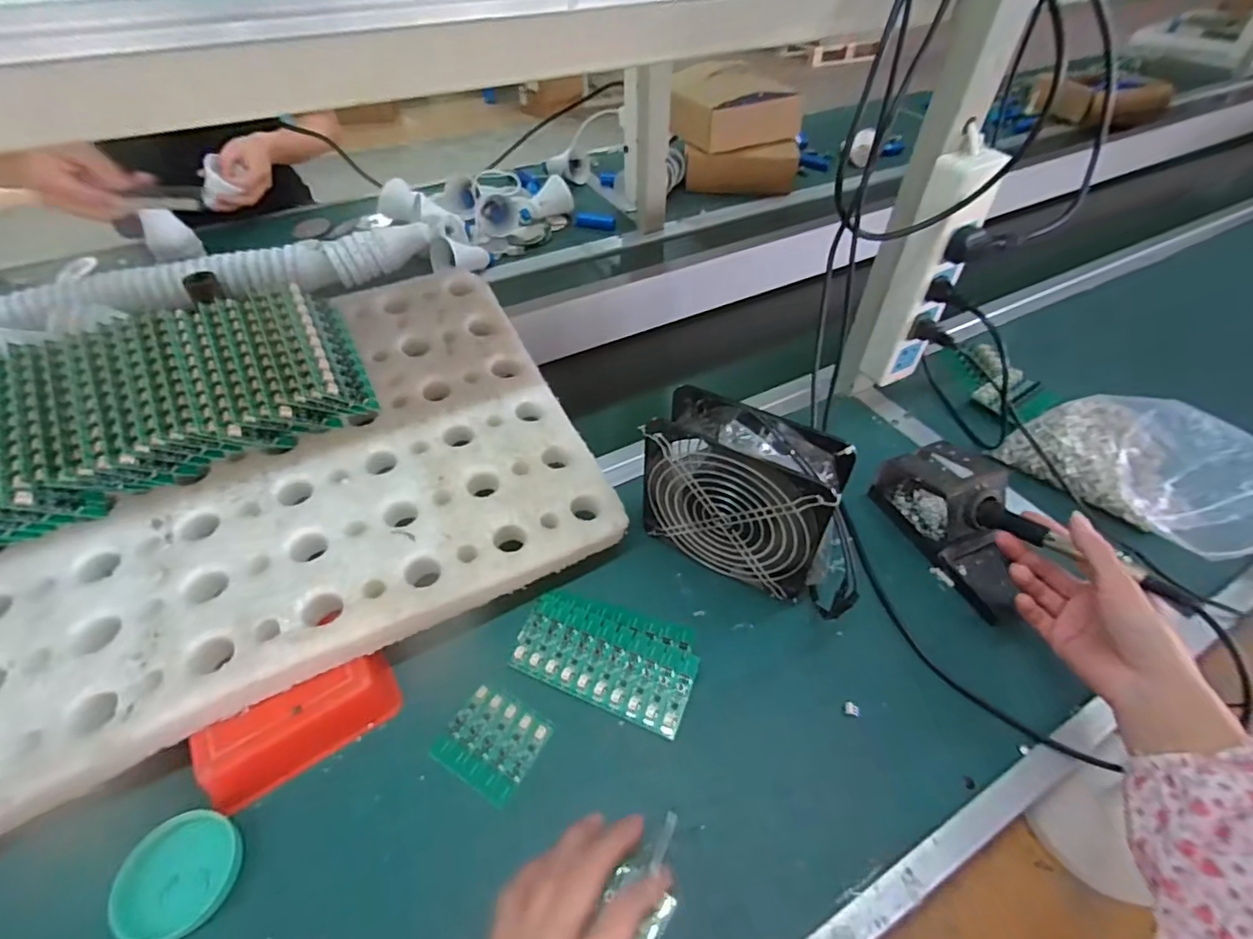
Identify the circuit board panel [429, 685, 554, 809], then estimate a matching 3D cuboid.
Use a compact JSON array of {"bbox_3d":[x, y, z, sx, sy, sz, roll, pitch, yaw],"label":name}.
[{"bbox_3d":[-0.098,0.195,0.400,0.068,0.005,0.060,23,51,20],"label":"circuit board panel"}]

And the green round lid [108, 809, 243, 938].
[{"bbox_3d":[-0.278,0.252,0.345,0.064,0.010,0.065,0,47,0],"label":"green round lid"}]

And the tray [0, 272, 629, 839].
[{"bbox_3d":[-0.315,0.020,0.461,0.546,0.034,0.355,-24,61,-19],"label":"tray"}]

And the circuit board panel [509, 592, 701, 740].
[{"bbox_3d":[-0.015,0.144,0.441,0.140,0.011,0.081,17,49,15],"label":"circuit board panel"}]

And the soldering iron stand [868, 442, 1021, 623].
[{"bbox_3d":[0.299,0.044,0.492,0.060,0.072,0.161,-16,49,-14],"label":"soldering iron stand"}]

